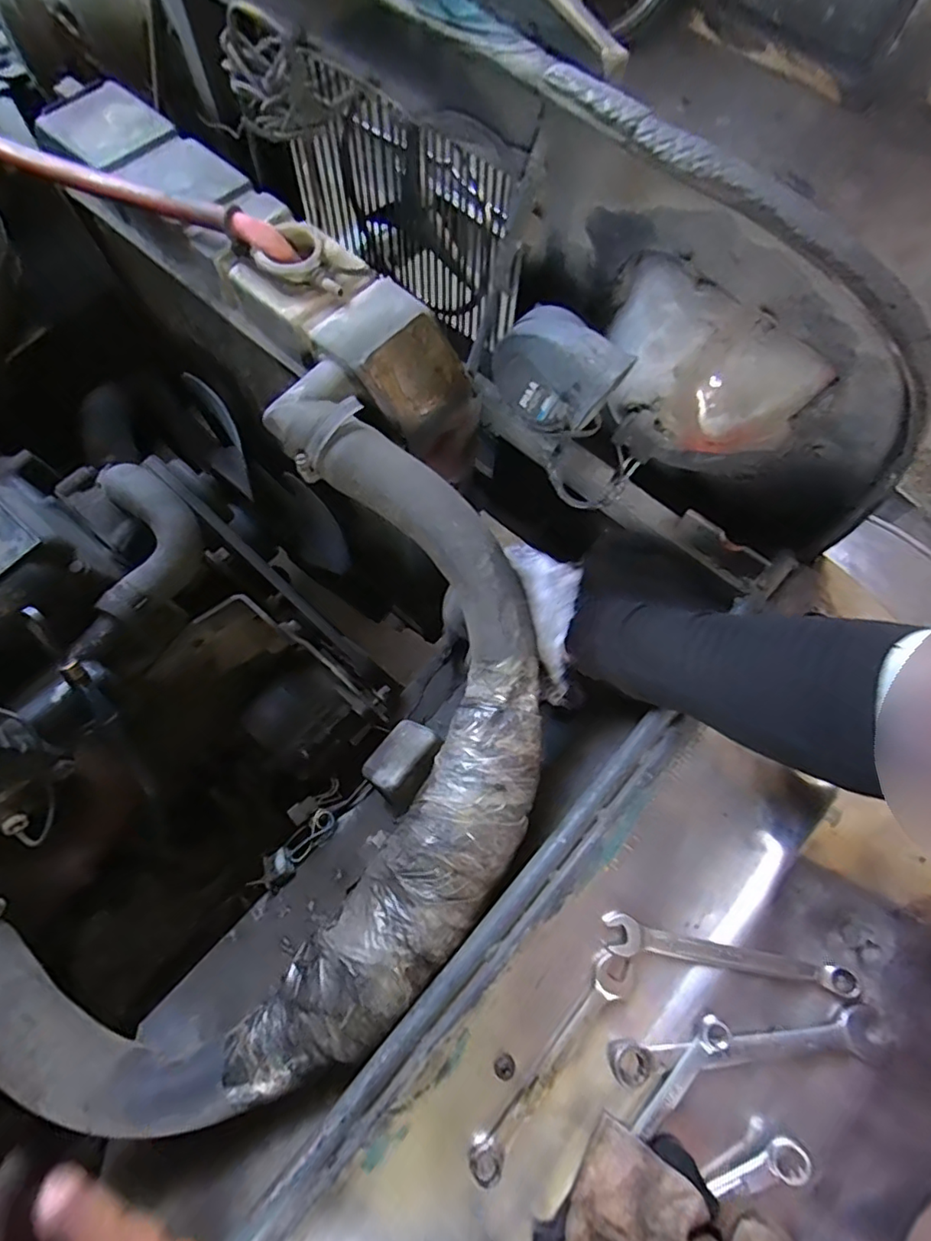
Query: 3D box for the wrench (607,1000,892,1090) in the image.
[{"bbox_3d":[0.175,0.262,0.343,0.169,0.006,0.026,-7,71,-4],"label":"wrench"}]

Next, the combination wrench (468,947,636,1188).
[{"bbox_3d":[0.054,0.271,0.346,0.026,0.010,0.144,41,75,12],"label":"combination wrench"}]

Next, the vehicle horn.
[{"bbox_3d":[0.065,-0.169,0.390,0.087,0.075,0.047,42,75,12],"label":"vehicle horn"}]

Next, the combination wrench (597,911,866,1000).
[{"bbox_3d":[0.170,0.219,0.364,0.155,0.013,0.023,12,71,3],"label":"combination wrench"}]

